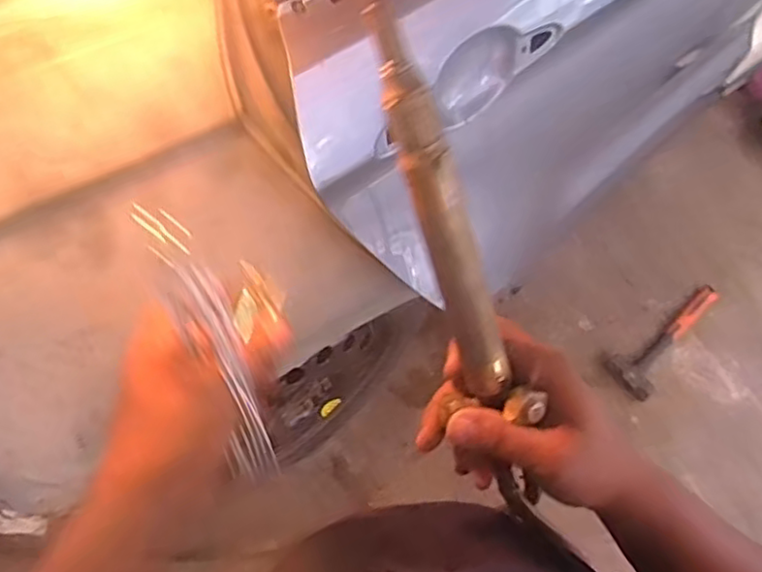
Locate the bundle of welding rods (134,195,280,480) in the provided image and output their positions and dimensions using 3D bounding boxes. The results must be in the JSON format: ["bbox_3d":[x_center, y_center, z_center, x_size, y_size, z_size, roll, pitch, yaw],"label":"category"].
[{"bbox_3d":[-0.090,0.034,0.351,0.029,0.009,0.162,-20,104,-9],"label":"bundle of welding rods"}]

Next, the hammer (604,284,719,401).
[{"bbox_3d":[0.740,0.128,1.701,0.381,0.045,0.129,-42,70,-18],"label":"hammer"}]

